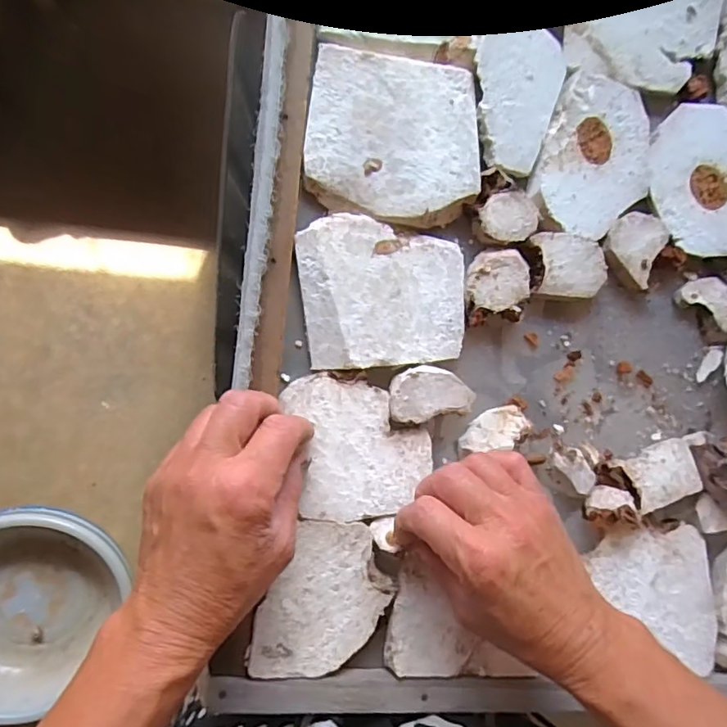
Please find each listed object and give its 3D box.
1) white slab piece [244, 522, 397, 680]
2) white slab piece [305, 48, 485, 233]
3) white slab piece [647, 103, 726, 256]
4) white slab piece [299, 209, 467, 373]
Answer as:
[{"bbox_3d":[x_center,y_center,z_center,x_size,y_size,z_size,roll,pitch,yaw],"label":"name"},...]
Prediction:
[{"bbox_3d":[-0.023,0.143,0.335,0.071,0.007,0.092,15,87,-9],"label":"white slab piece"},{"bbox_3d":[0.021,-0.141,0.355,0.111,0.014,0.100,6,89,-9],"label":"white slab piece"},{"bbox_3d":[0.243,-0.132,0.402,0.080,0.011,0.106,3,89,-9],"label":"white slab piece"},{"bbox_3d":[0.015,-0.046,0.352,0.105,0.018,0.092,-6,91,-10],"label":"white slab piece"}]

